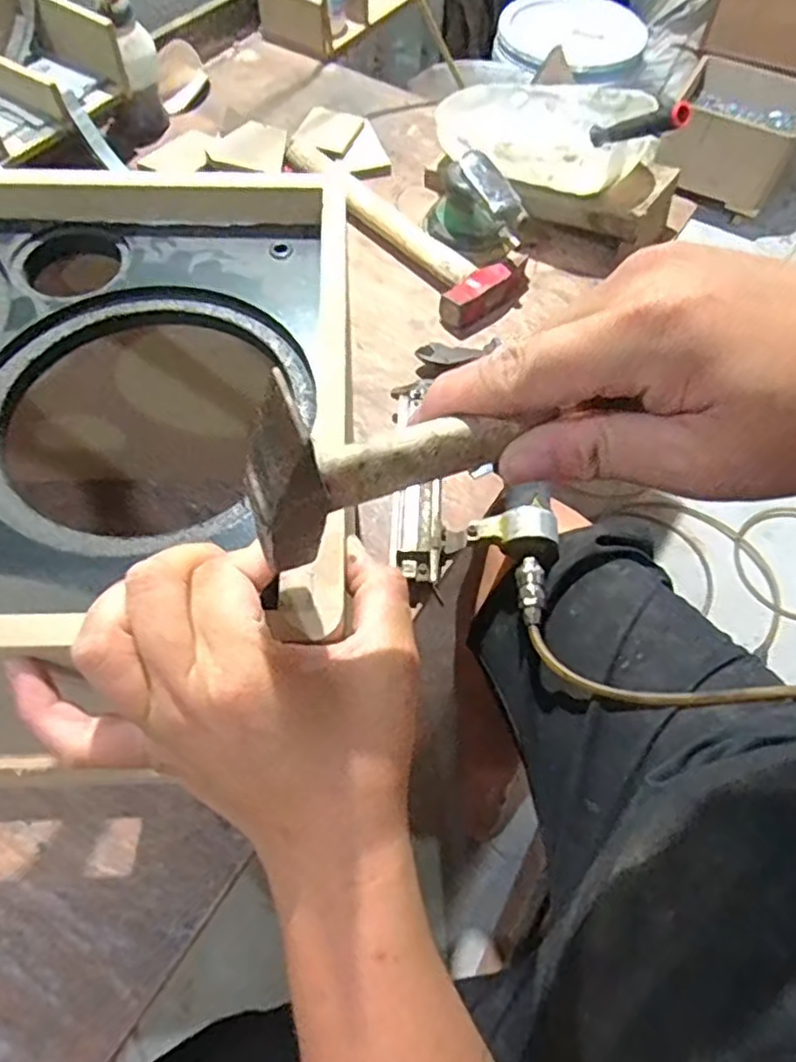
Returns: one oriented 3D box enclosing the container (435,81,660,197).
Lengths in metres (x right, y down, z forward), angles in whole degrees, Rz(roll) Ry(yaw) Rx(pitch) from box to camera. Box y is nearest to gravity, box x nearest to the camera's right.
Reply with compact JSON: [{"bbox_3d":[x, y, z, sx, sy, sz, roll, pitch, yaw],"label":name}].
[{"bbox_3d":[0.170,-0.488,0.789,0.249,0.069,0.165,22,61,10],"label":"container"}]

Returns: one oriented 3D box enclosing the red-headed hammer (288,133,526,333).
[{"bbox_3d":[0.000,-0.370,0.809,0.117,0.049,0.351,-36,67,-21],"label":"red-headed hammer"}]

